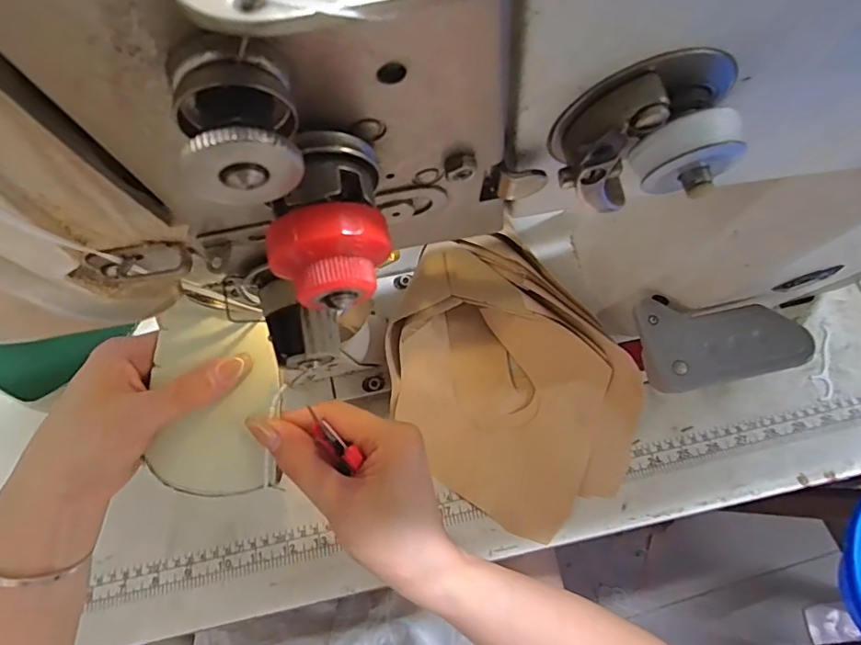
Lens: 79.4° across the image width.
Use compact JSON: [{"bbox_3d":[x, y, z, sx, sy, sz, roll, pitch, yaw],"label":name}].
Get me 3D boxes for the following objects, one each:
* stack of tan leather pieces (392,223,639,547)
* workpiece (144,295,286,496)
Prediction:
[{"bbox_3d":[0.067,0.047,0.414,0.217,0.083,0.176,42,74,16],"label":"stack of tan leather pieces"},{"bbox_3d":[-0.115,0.043,0.282,0.068,0.010,0.102,5,93,2],"label":"workpiece"}]

